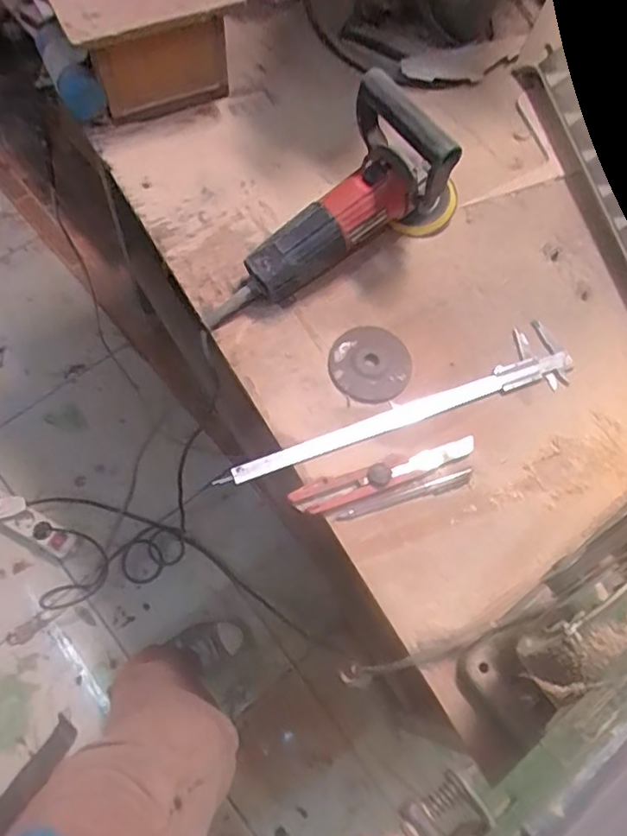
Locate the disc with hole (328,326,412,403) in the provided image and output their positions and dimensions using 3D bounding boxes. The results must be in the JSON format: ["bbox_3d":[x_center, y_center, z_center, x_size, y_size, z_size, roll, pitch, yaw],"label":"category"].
[{"bbox_3d":[0.061,-0.060,0.650,0.086,0.007,0.087,1,68,-3],"label":"disc with hole"}]

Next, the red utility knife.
[{"bbox_3d":[0.071,0.055,0.589,0.188,0.012,0.029,-18,70,-11],"label":"red utility knife"}]

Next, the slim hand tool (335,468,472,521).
[{"bbox_3d":[0.092,0.077,0.591,0.141,0.008,0.014,-16,70,-10],"label":"slim hand tool"}]

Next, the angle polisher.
[{"bbox_3d":[0.027,-0.202,0.619,0.122,0.167,0.288,40,71,12],"label":"angle polisher"}]

